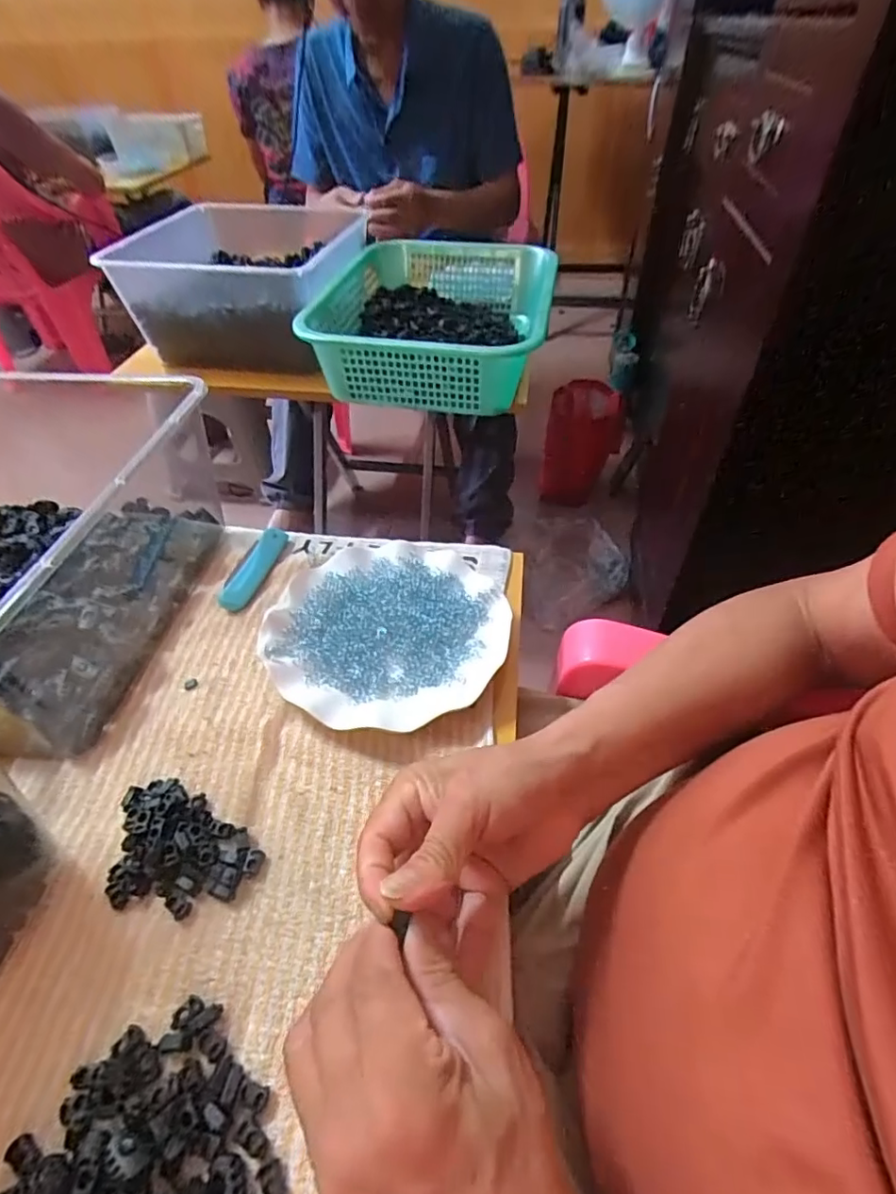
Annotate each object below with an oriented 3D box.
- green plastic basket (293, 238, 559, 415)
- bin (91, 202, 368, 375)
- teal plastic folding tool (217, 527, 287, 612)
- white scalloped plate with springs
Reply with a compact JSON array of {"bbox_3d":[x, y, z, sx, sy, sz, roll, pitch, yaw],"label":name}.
[{"bbox_3d":[-0.018,-0.393,0.799,0.310,0.098,0.384,6,46,8],"label":"green plastic basket"},{"bbox_3d":[-0.291,-0.461,0.867,0.303,0.164,0.392,4,46,5],"label":"bin"},{"bbox_3d":[-0.174,-0.026,0.507,0.021,0.017,0.099,9,46,10],"label":"teal plastic folding tool"},{"bbox_3d":[-0.047,0.028,0.446,0.180,0.026,0.174,-1,46,1],"label":"white scalloped plate with springs"}]

